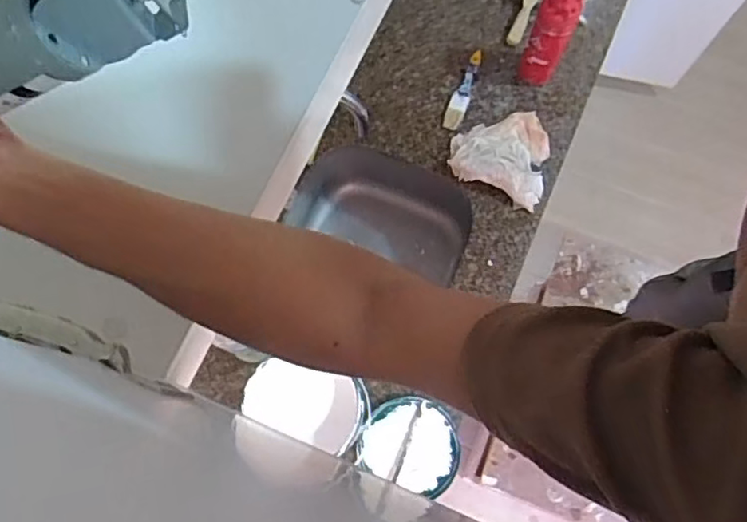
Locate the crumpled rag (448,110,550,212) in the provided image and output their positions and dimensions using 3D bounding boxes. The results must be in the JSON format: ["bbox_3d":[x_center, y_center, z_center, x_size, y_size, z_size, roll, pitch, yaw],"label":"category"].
[{"bbox_3d":[0.252,-0.215,1.225,0.187,0.051,0.188,11,75,2],"label":"crumpled rag"}]

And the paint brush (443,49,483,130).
[{"bbox_3d":[0.189,-0.358,1.284,0.036,0.015,0.190,19,75,4],"label":"paint brush"}]

